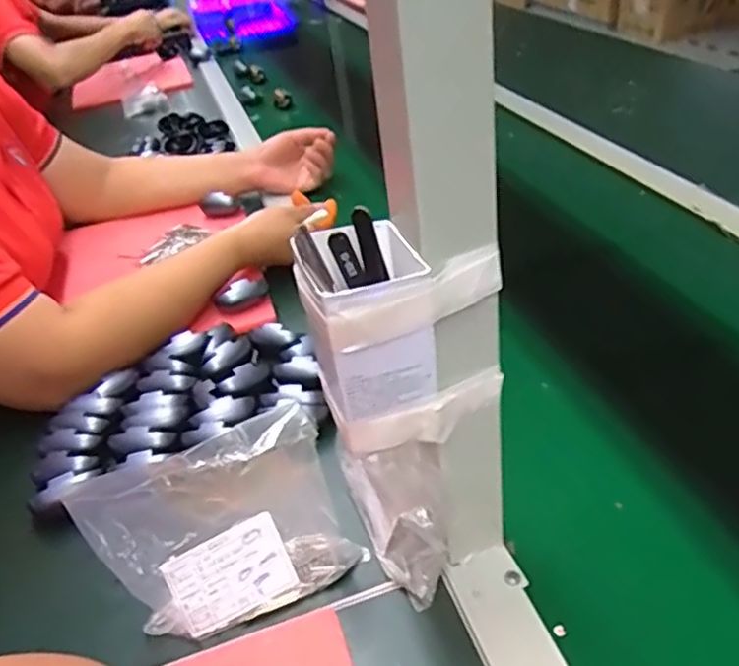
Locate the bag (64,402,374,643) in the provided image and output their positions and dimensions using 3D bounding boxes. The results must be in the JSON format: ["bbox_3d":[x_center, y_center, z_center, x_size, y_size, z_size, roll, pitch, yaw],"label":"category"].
[{"bbox_3d":[-0.089,0.118,0.408,0.151,0.103,0.054,-19,36,-14],"label":"bag"}]

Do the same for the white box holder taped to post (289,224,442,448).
[{"bbox_3d":[-0.003,0.000,0.332,0.062,0.108,0.053,-14,35,-7],"label":"white box holder taped to post"}]

